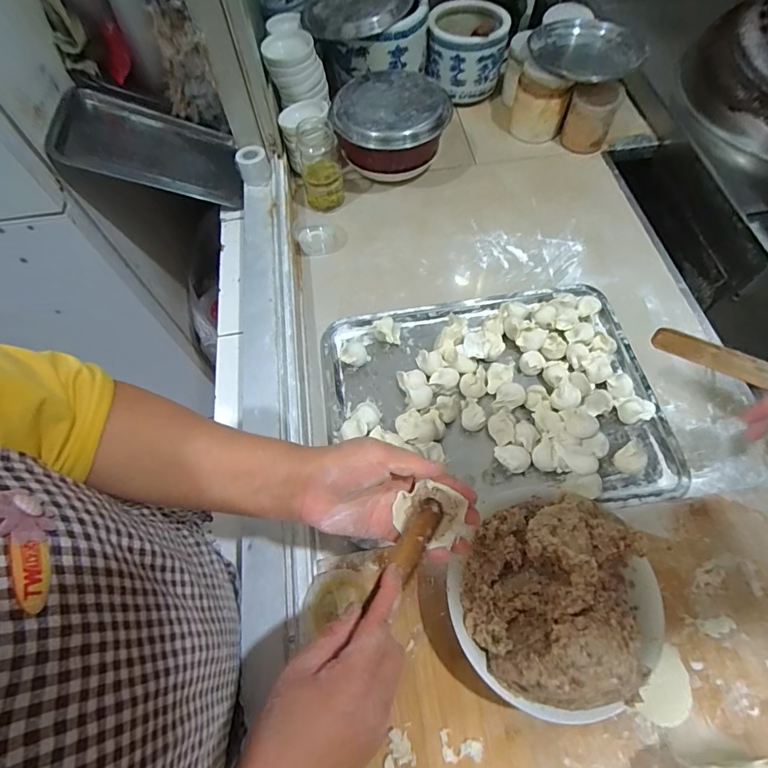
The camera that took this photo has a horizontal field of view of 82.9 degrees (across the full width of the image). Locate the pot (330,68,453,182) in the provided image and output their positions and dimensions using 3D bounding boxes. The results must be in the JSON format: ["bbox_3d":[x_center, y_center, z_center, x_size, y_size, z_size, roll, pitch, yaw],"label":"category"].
[{"bbox_3d":[0.018,-0.437,0.772,0.182,0.135,0.168,-2,62,3],"label":"pot"}]

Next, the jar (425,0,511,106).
[{"bbox_3d":[0.168,-0.670,0.880,0.151,0.131,0.142,-2,62,3],"label":"jar"}]

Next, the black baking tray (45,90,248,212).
[{"bbox_3d":[-0.403,-0.418,0.767,0.325,0.050,0.220,3,57,-28],"label":"black baking tray"}]

